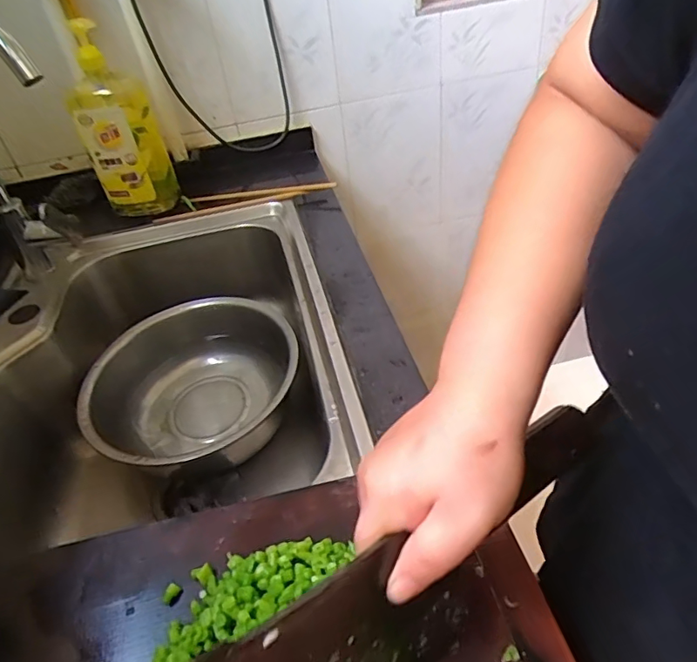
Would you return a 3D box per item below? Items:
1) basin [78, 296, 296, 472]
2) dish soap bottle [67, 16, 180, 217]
[{"bbox_3d":[-0.202,0.083,0.698,0.261,0.110,0.274,-6,40,5],"label":"basin"},{"bbox_3d":[-0.359,-0.322,0.799,0.114,0.270,0.089,-19,41,-11],"label":"dish soap bottle"}]

